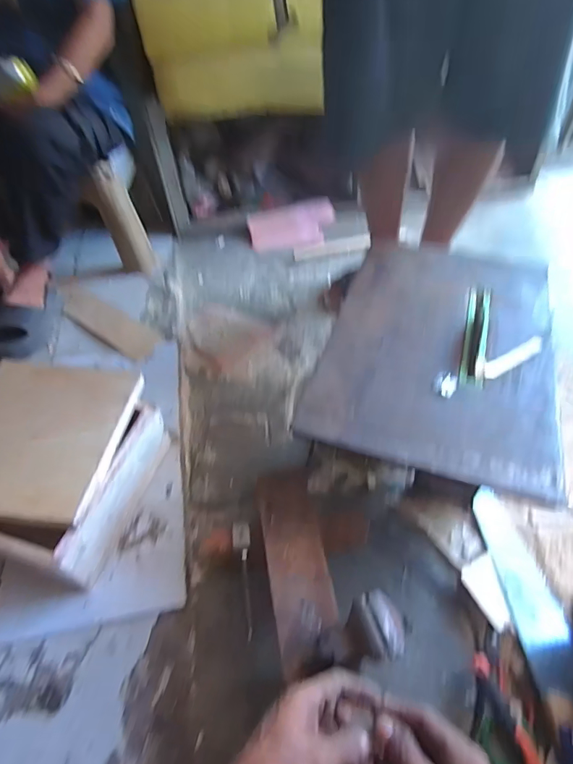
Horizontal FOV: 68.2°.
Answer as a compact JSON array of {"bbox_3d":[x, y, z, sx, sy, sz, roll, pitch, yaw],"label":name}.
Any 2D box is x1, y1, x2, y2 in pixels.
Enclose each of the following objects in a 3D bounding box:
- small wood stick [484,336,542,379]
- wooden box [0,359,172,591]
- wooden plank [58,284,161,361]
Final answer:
[{"bbox_3d":[0.335,-0.036,0.623,0.114,0.010,0.022,-24,52,-17],"label":"small wood stick"},{"bbox_3d":[-0.384,0.129,0.714,0.259,0.196,0.318,12,51,12],"label":"wooden box"},{"bbox_3d":[-0.453,-0.156,1.062,0.341,0.016,0.090,32,58,20],"label":"wooden plank"}]

